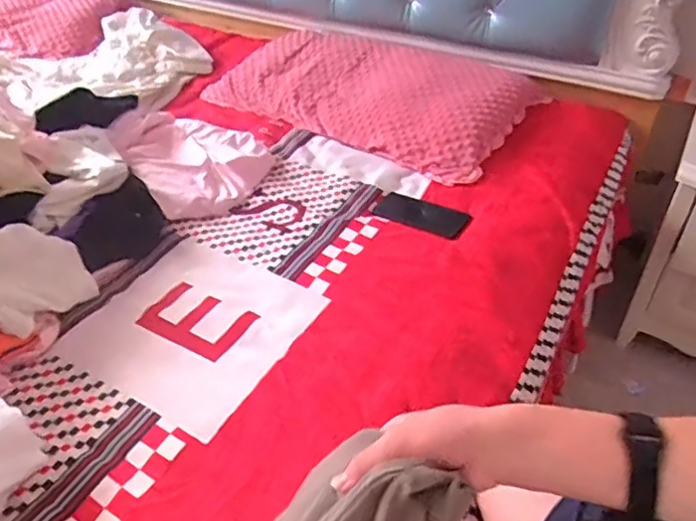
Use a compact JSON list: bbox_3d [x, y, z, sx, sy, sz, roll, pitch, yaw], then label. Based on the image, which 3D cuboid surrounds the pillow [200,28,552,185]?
[{"bbox_3d":[0.039,-0.397,1.343,0.687,0.094,0.374,22,46,25],"label":"pillow"}]

